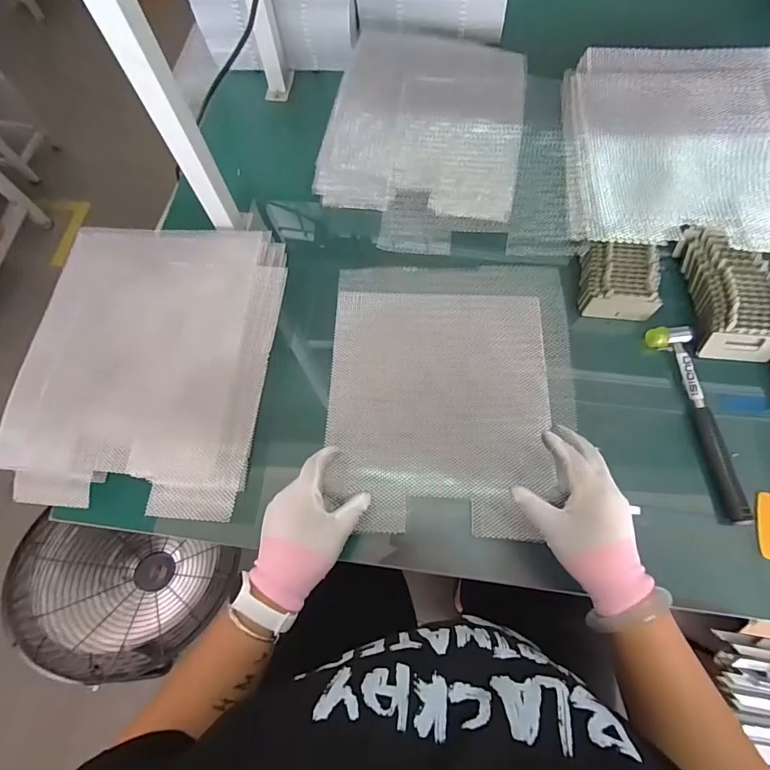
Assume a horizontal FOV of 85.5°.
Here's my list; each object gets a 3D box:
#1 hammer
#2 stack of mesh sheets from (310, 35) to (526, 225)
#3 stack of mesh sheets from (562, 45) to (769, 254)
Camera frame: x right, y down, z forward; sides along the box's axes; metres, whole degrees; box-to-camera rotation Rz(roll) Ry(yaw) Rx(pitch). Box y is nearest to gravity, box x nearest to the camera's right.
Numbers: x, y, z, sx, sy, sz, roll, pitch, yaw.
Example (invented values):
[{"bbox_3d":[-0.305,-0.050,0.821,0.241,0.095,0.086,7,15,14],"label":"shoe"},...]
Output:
[{"bbox_3d":[0.390,0.039,0.506,0.049,0.022,0.244,-9,69,-1],"label":"hammer"},{"bbox_3d":[0.063,-0.393,0.626,0.278,0.030,0.287,12,80,2],"label":"stack of mesh sheets"},{"bbox_3d":[0.424,-0.359,0.604,0.312,0.040,0.397,5,70,4],"label":"stack of mesh sheets"}]

